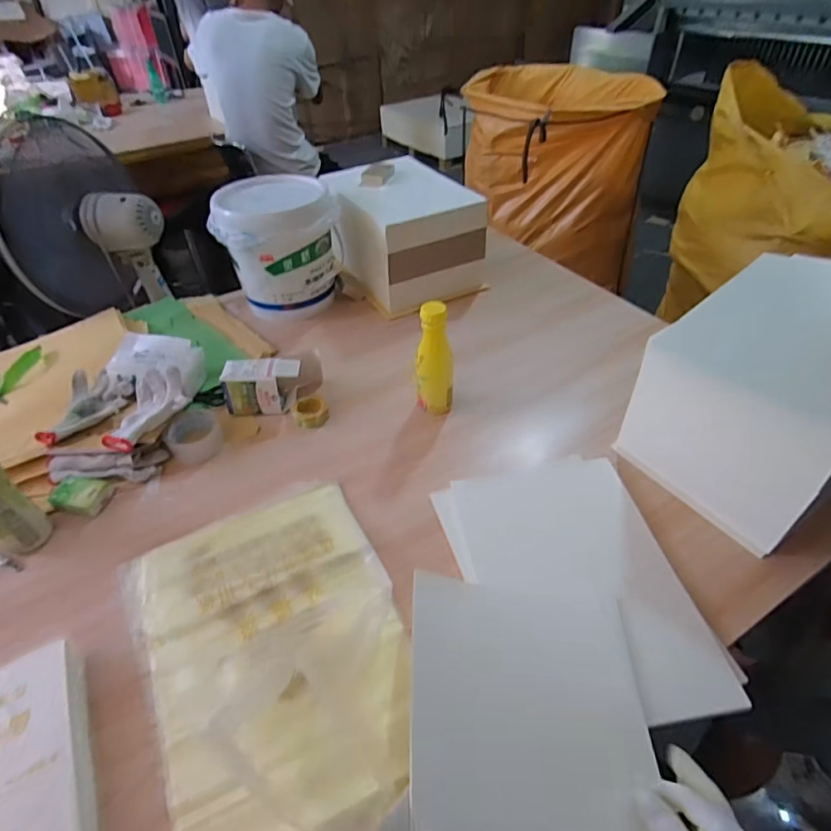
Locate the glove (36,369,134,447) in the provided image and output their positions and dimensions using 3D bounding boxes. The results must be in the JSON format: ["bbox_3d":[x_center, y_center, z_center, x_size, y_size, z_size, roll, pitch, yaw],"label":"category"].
[{"bbox_3d":[-0.591,-0.009,0.898,0.123,0.044,0.164,13,45,17],"label":"glove"}]

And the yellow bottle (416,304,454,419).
[{"bbox_3d":[0.031,-0.089,0.886,0.065,0.205,0.057,-3,43,0],"label":"yellow bottle"}]

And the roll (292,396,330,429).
[{"bbox_3d":[-0.193,-0.008,0.939,0.063,0.024,0.073,-10,43,-8],"label":"roll"}]

